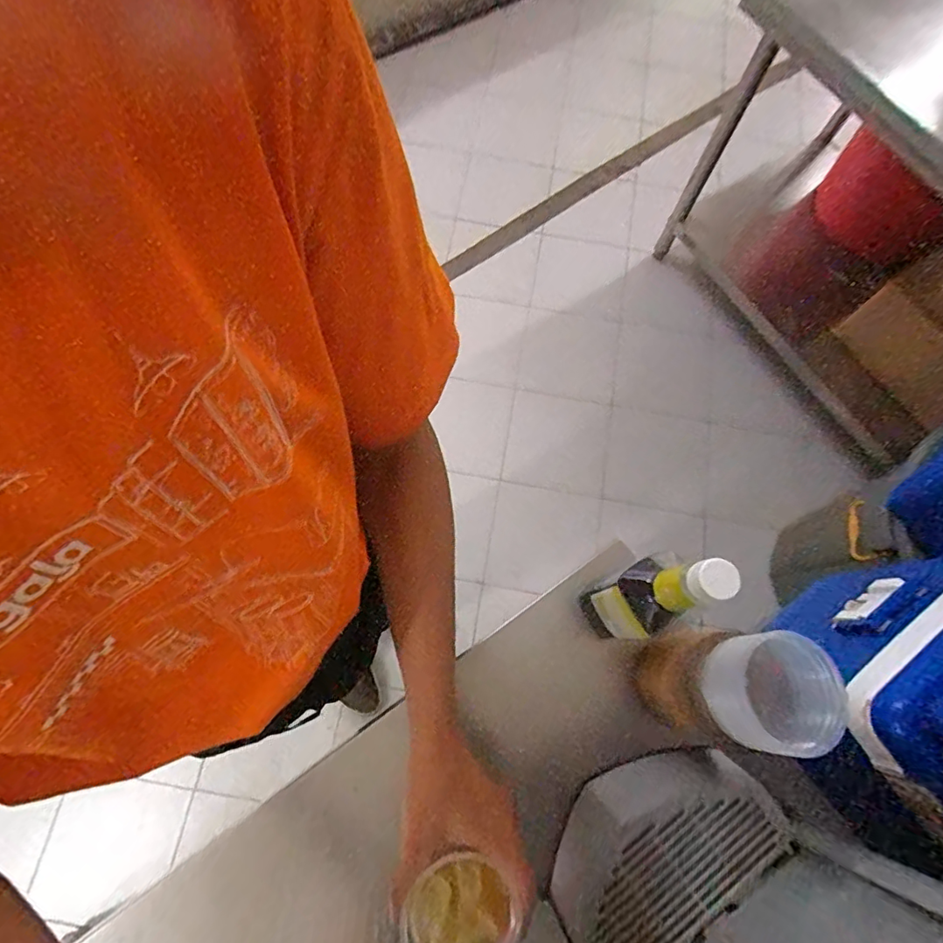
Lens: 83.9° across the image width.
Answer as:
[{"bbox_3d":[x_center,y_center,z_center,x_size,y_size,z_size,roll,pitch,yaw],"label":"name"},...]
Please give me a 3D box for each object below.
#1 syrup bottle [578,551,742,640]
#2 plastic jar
[{"bbox_3d":[0.153,0.110,0.455,0.049,0.220,0.058,-29,75,-10],"label":"syrup bottle"},{"bbox_3d":[0.236,0.206,0.496,0.088,0.197,0.092,1,72,-2],"label":"plastic jar"}]

